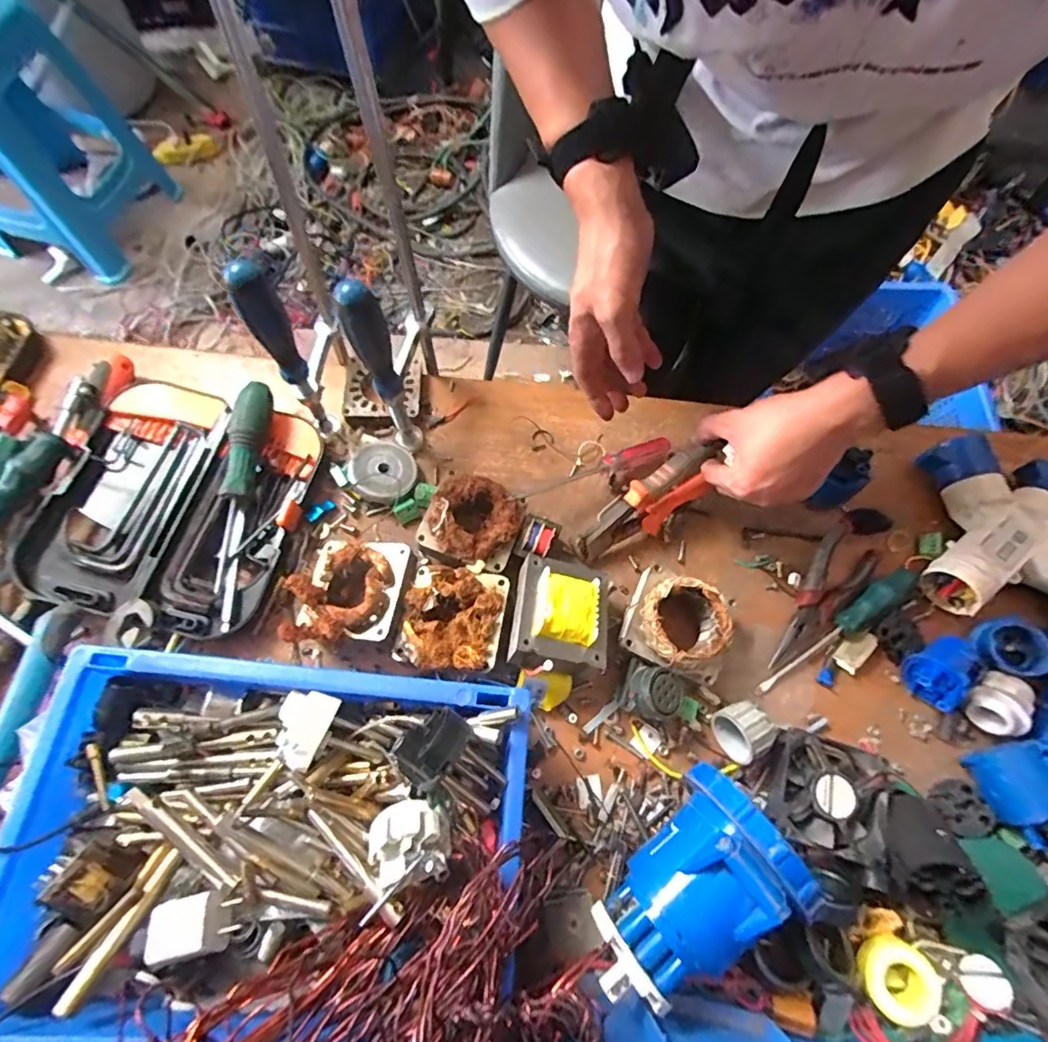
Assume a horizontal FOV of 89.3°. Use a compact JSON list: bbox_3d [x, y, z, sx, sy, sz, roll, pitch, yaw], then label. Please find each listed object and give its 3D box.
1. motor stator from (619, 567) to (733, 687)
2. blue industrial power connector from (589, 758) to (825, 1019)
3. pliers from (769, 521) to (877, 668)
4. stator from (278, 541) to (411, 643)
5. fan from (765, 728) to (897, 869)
[{"bbox_3d":[0.127,0.089,0.447,0.079,0.059,0.074,22,71,5],"label":"motor stator"},{"bbox_3d":[0.101,0.239,0.343,0.136,0.088,0.089,-34,75,-13],"label":"blue industrial power connector"},{"bbox_3d":[0.267,0.070,0.479,0.049,0.018,0.150,39,73,11],"label":"pliers"},{"bbox_3d":[-0.142,0.058,0.439,0.084,0.066,0.088,5,70,-1],"label":"stator"},{"bbox_3d":[0.235,0.212,0.415,0.080,0.030,0.078,22,71,5],"label":"fan"}]

